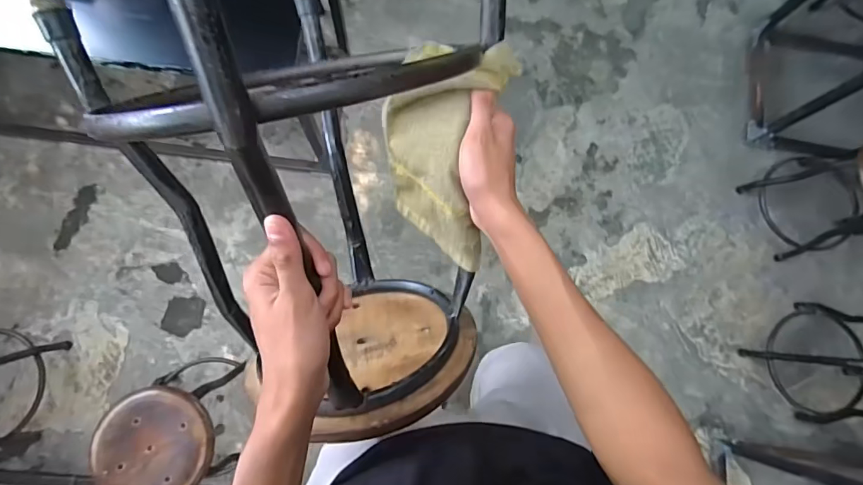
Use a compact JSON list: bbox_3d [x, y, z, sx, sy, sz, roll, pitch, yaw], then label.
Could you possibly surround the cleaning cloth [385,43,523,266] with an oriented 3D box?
[{"bbox_3d":[0.007,-0.088,0.463,0.118,0.210,0.043,28,41,32],"label":"cleaning cloth"}]

